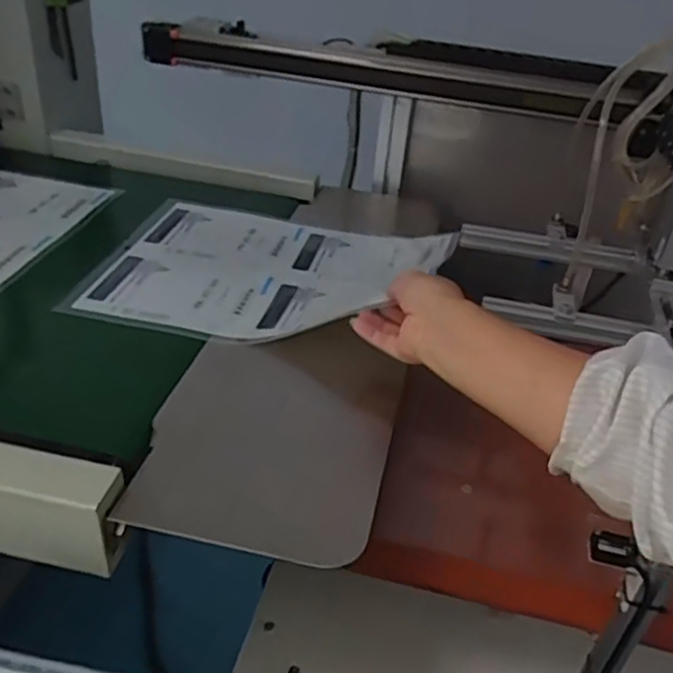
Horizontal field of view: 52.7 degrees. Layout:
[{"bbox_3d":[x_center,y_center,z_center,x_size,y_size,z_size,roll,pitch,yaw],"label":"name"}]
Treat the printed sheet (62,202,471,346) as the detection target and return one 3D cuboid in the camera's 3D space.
[{"bbox_3d":[-0.078,-0.080,0.782,0.379,0.028,0.291,10,34,9],"label":"printed sheet"}]

